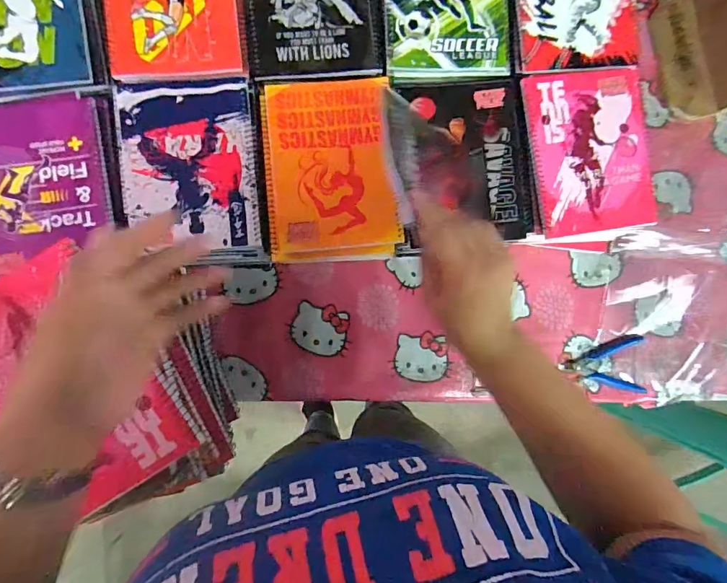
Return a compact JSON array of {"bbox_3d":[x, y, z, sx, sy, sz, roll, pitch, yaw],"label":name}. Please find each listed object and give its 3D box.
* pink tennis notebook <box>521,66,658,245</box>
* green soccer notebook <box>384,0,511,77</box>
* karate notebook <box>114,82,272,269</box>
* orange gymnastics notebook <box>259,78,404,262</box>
[{"bbox_3d":[0.285,-0.171,0.539,0.152,0.009,0.204,-9,90,-4],"label":"pink tennis notebook"},{"bbox_3d":[0.100,-0.370,0.529,0.152,0.011,0.205,-3,90,-4],"label":"green soccer notebook"},{"bbox_3d":[-0.201,-0.135,0.505,0.156,0.008,0.219,-6,90,-4],"label":"karate notebook"},{"bbox_3d":[-0.040,-0.145,0.515,0.150,0.008,0.207,-4,90,-4],"label":"orange gymnastics notebook"}]

